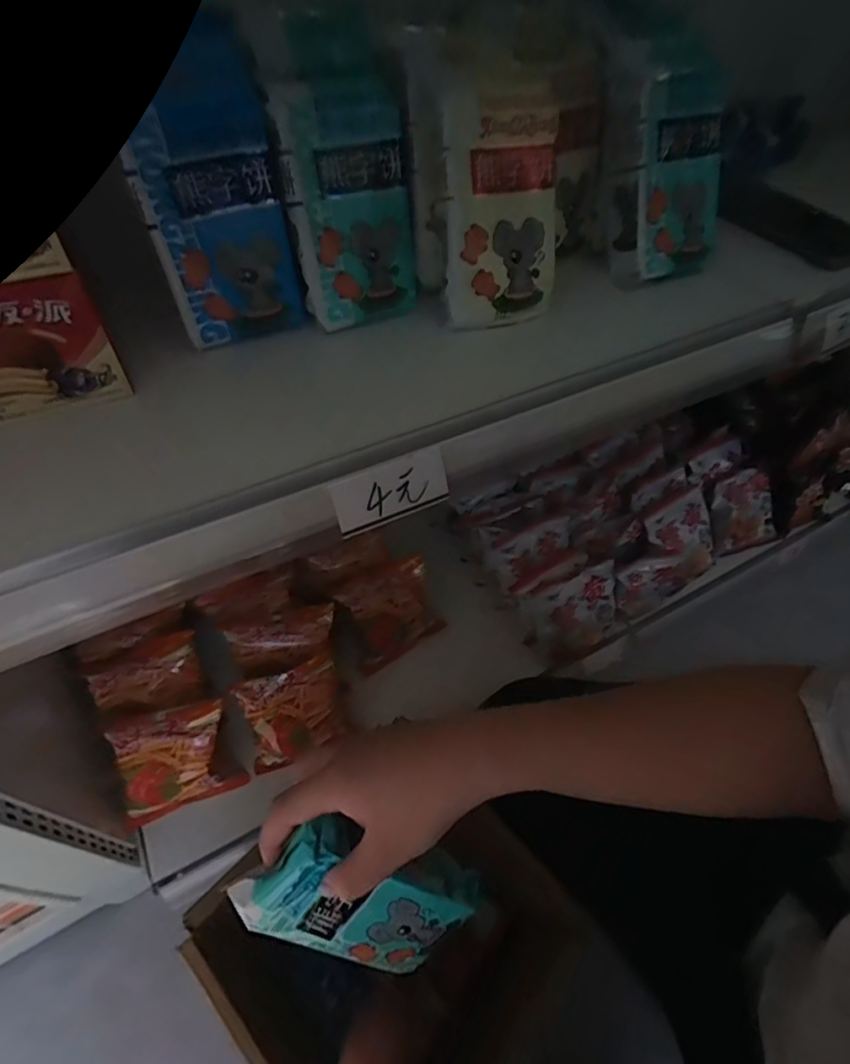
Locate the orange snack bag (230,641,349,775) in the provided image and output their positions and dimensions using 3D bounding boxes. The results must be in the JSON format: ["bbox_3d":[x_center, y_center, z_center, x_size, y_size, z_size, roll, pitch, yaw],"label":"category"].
[{"bbox_3d":[-0.162,0.222,0.690,0.126,0.132,0.052,-14,19,-12],"label":"orange snack bag"}]

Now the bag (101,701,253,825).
[{"bbox_3d":[-0.297,0.271,0.654,0.127,0.131,0.042,-13,17,-8],"label":"bag"}]

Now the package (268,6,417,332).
[{"bbox_3d":[-0.051,-0.234,0.369,0.083,0.174,0.033,-15,30,-14],"label":"package"}]

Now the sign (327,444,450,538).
[{"bbox_3d":[-0.021,-0.025,0.347,0.075,0.037,0.004,-23,30,-17],"label":"sign"}]

